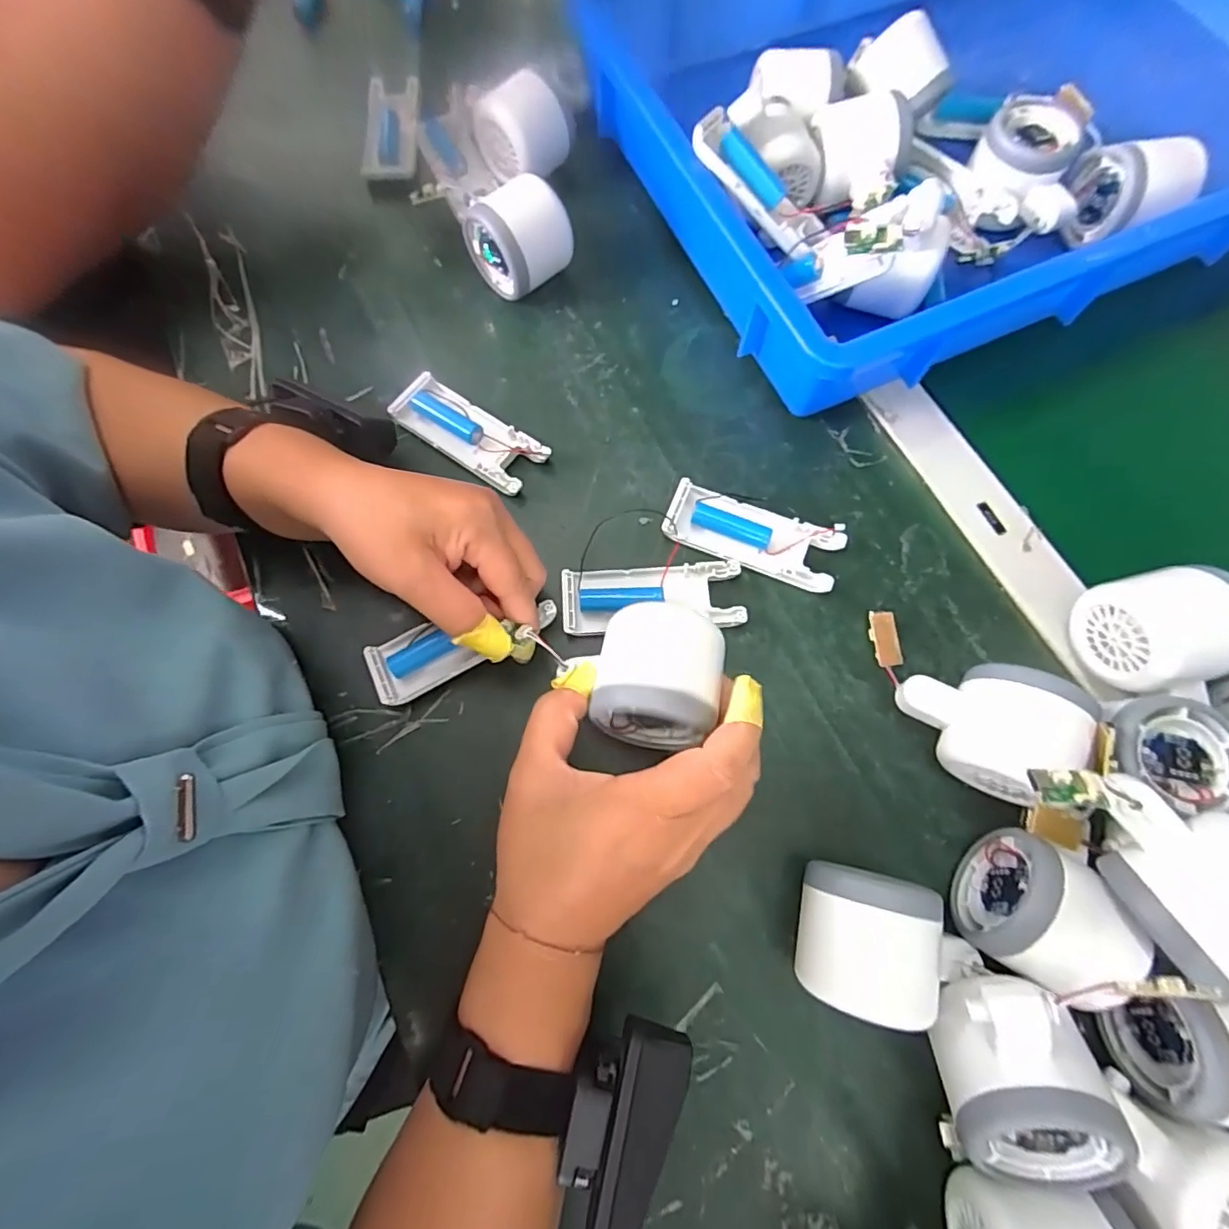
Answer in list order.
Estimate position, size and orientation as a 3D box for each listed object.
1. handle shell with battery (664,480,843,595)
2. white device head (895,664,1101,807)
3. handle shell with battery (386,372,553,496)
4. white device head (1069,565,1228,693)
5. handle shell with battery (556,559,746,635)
[{"bbox_3d":[0.084,-0.048,0.340,0.105,0.016,0.041,19,75,6],"label":"handle shell with battery"},{"bbox_3d":[0.190,0.055,0.286,0.079,0.056,0.057,29,76,9],"label":"white device head"},{"bbox_3d":[-0.095,-0.118,0.363,0.104,0.014,0.040,36,77,11],"label":"handle shell with battery"},{"bbox_3d":[0.286,0.009,0.294,0.052,0.062,0.057,-11,73,-2],"label":"white device head"},{"bbox_3d":[0.022,-0.010,0.331,0.104,0.015,0.039,-3,73,0],"label":"handle shell with battery"}]

